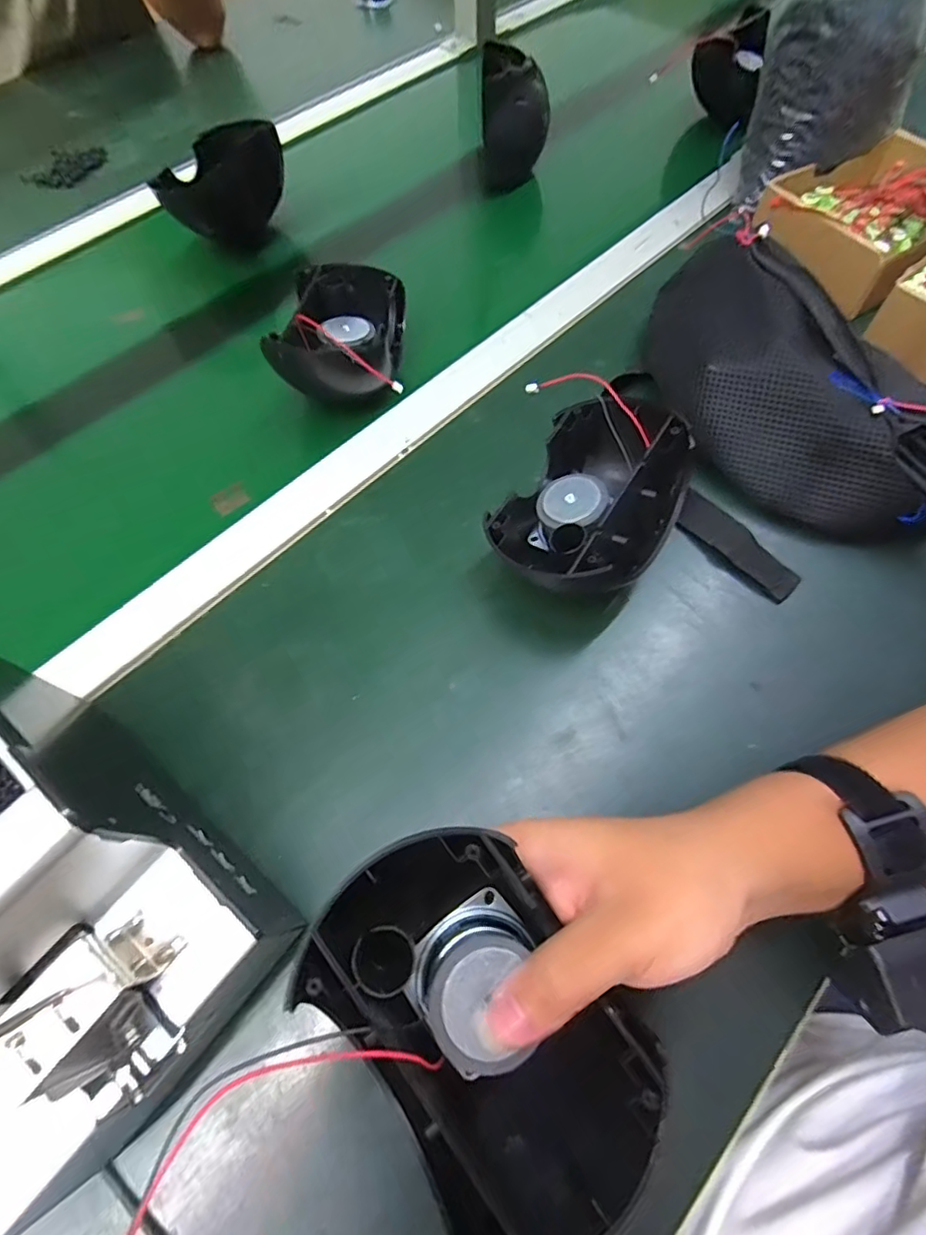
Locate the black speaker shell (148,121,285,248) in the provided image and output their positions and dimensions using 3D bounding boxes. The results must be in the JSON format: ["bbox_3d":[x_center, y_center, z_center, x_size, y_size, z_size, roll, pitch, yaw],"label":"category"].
[{"bbox_3d":[-0.228,-0.412,0.557,0.084,0.071,0.107,19,66,11],"label":"black speaker shell"}]

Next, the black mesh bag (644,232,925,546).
[{"bbox_3d":[0.220,-0.162,0.406,0.116,0.082,0.256,-24,65,-10],"label":"black mesh bag"}]

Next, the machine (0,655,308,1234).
[{"bbox_3d":[-0.184,0.119,0.237,0.176,0.153,0.132,30,67,16],"label":"machine"}]

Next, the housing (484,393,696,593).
[{"bbox_3d":[0.079,-0.065,0.363,0.096,0.079,0.141,30,68,16],"label":"housing"}]

